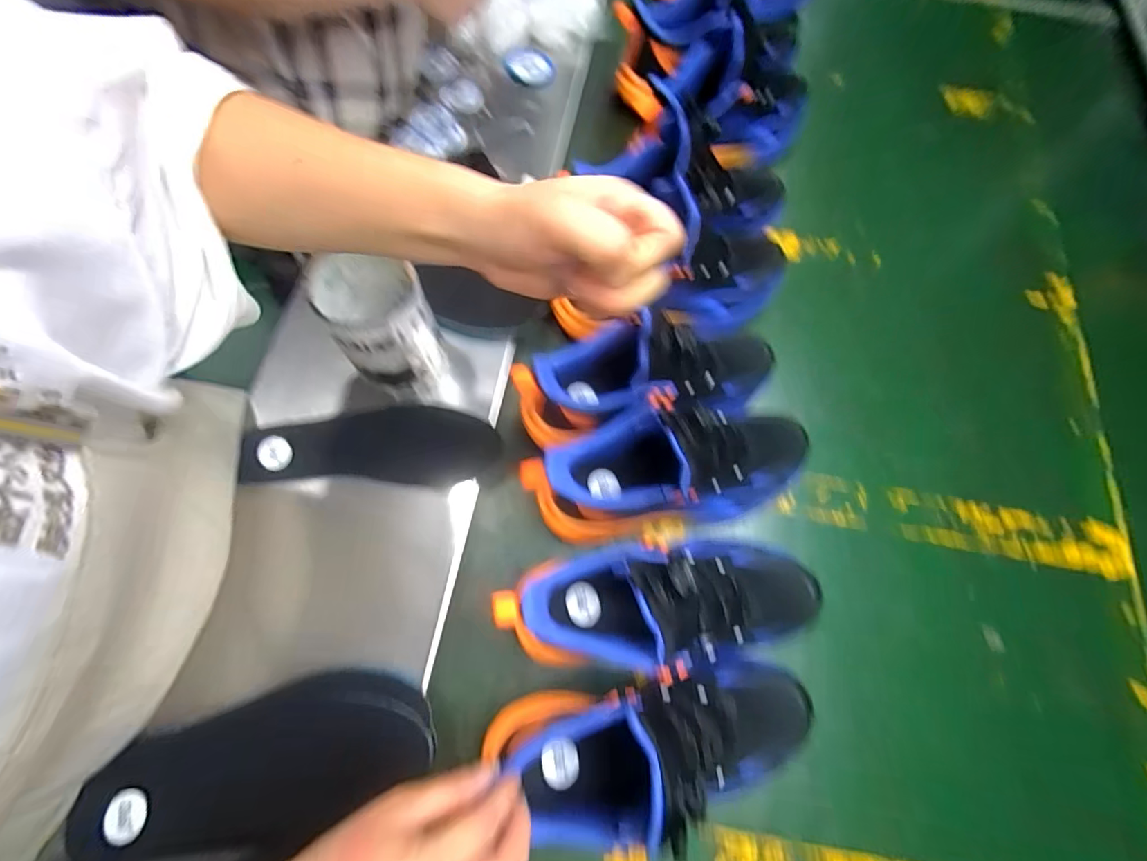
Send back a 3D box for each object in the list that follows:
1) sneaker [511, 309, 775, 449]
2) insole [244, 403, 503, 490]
[{"bbox_3d":[0.080,-0.051,0.428,0.259,0.117,0.084,-7,68,-20],"label":"sneaker"},{"bbox_3d":[-0.183,0.014,0.452,0.224,0.008,0.074,2,69,-3],"label":"insole"}]

